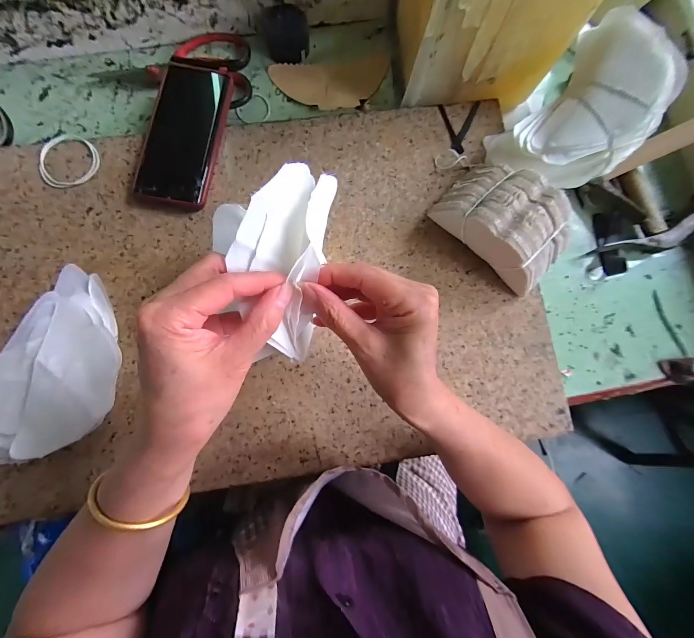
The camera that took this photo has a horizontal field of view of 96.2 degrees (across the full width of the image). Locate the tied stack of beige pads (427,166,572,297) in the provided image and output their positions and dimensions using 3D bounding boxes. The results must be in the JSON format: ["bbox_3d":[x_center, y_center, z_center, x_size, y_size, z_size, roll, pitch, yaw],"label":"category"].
[{"bbox_3d":[0.161,-0.096,0.316,0.133,0.066,0.075,42,83,4],"label":"tied stack of beige pads"}]

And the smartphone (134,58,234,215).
[{"bbox_3d":[-0.180,-0.203,0.346,0.077,0.015,0.164,9,82,-1],"label":"smartphone"}]

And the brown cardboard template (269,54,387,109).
[{"bbox_3d":[-0.017,-0.292,0.388,0.146,0.005,0.074,-9,79,-4],"label":"brown cardboard template"}]

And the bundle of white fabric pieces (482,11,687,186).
[{"bbox_3d":[0.238,-0.202,0.319,0.153,0.091,0.114,-42,85,-7],"label":"bundle of white fabric pieces"}]

